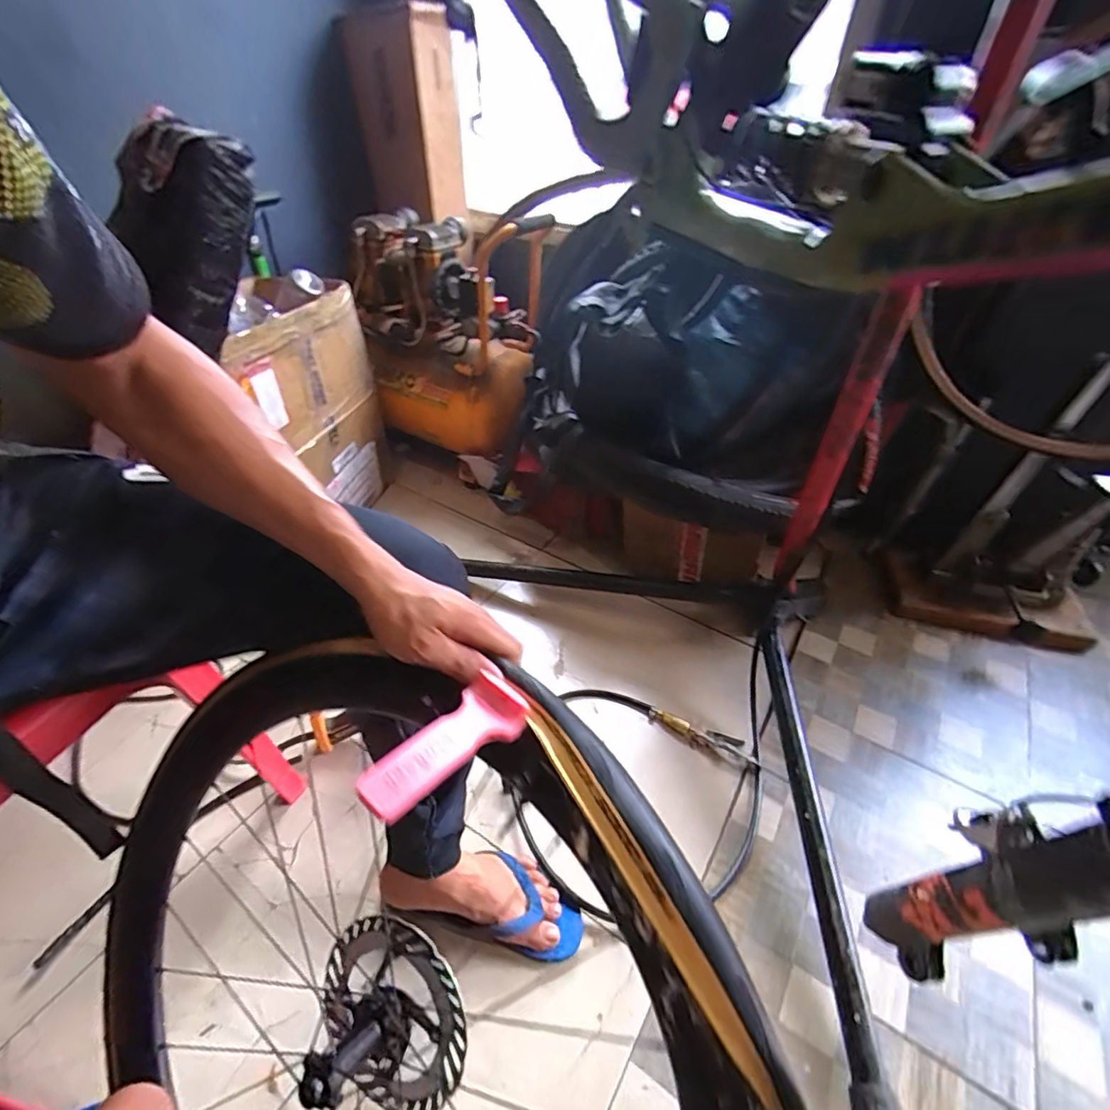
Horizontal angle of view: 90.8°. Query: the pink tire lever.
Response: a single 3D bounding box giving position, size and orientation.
[{"bbox_3d":[-0.069,0.122,0.355,0.041,0.014,0.119,30,36,28],"label":"pink tire lever"}]

